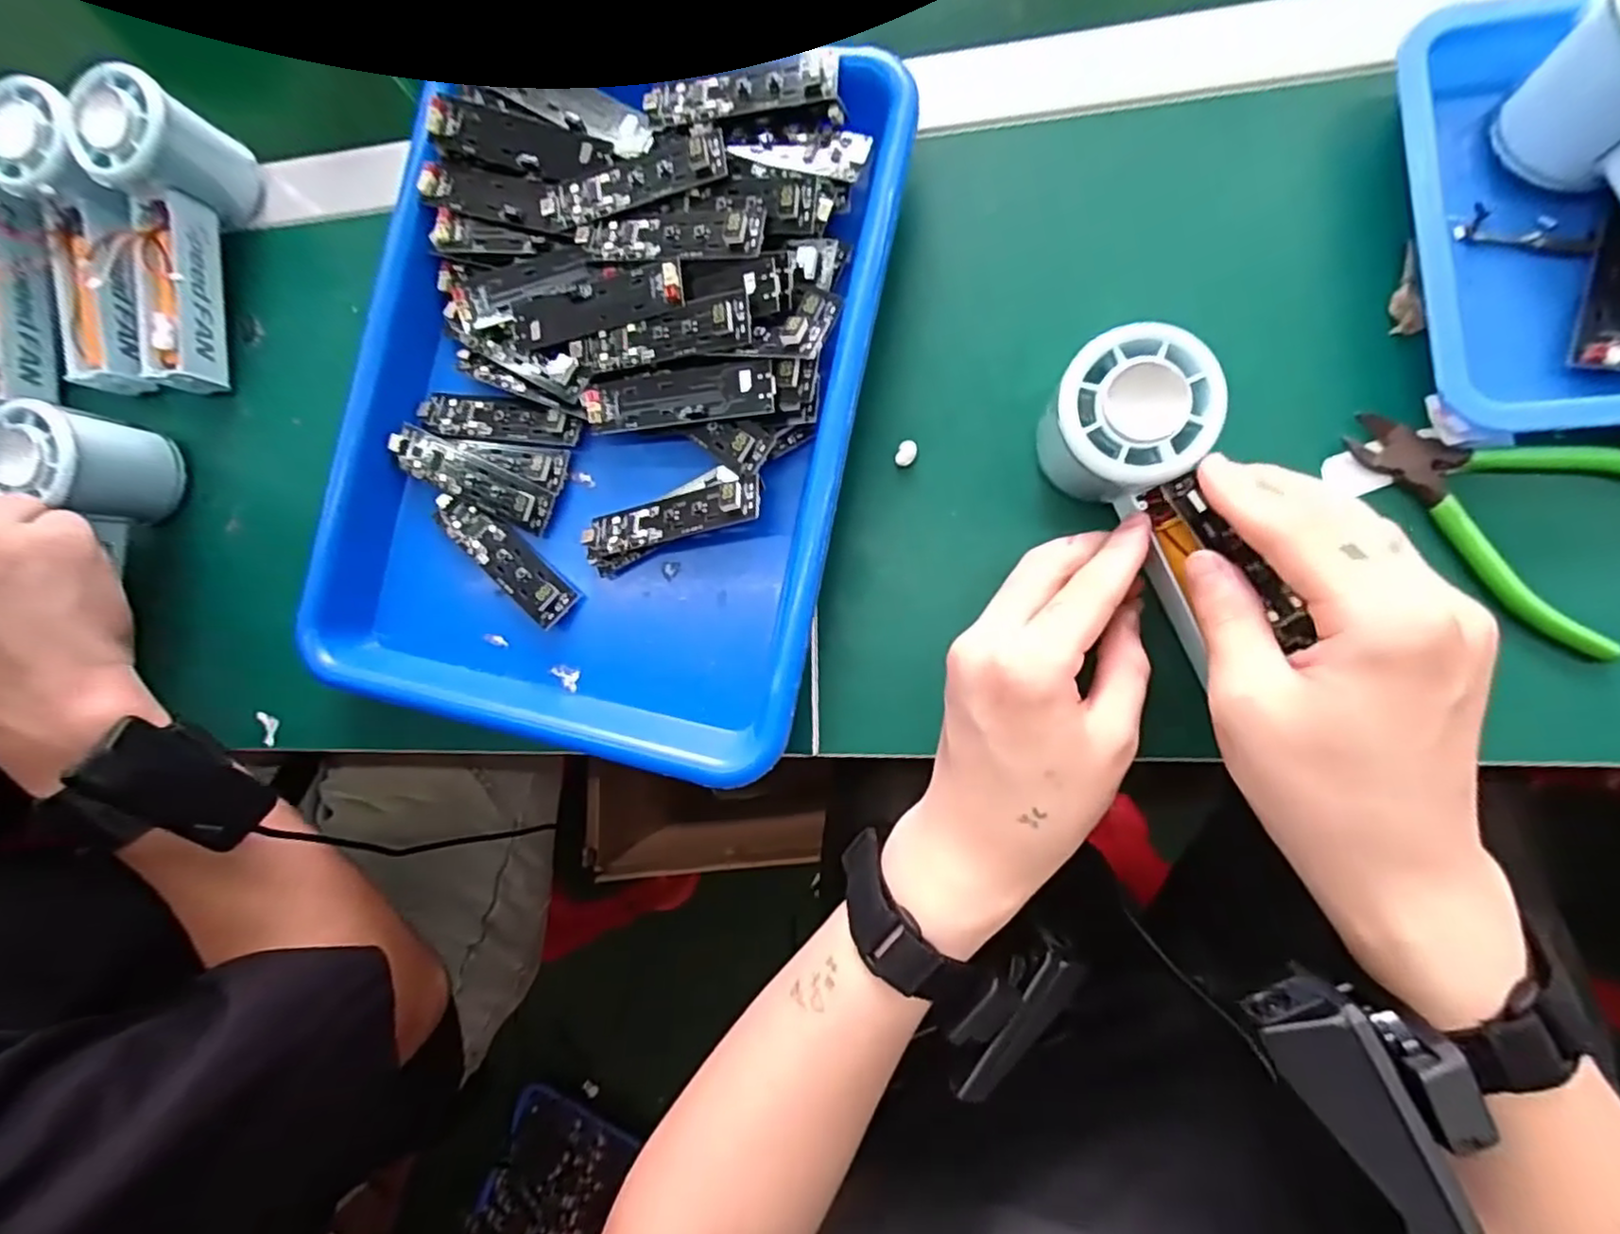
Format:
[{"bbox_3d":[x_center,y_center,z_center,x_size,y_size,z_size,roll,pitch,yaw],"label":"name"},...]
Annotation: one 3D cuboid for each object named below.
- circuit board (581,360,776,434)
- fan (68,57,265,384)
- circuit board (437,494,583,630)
[{"bbox_3d":[-0.061,-0.102,0.321,0.094,0.007,0.025,0,93,16],"label":"circuit board"},{"bbox_3d":[-0.352,-0.202,0.379,0.051,0.059,0.150,1,84,11],"label":"fan"},{"bbox_3d":[-0.154,-0.031,0.343,0.089,0.012,0.023,41,92,12],"label":"circuit board"}]

